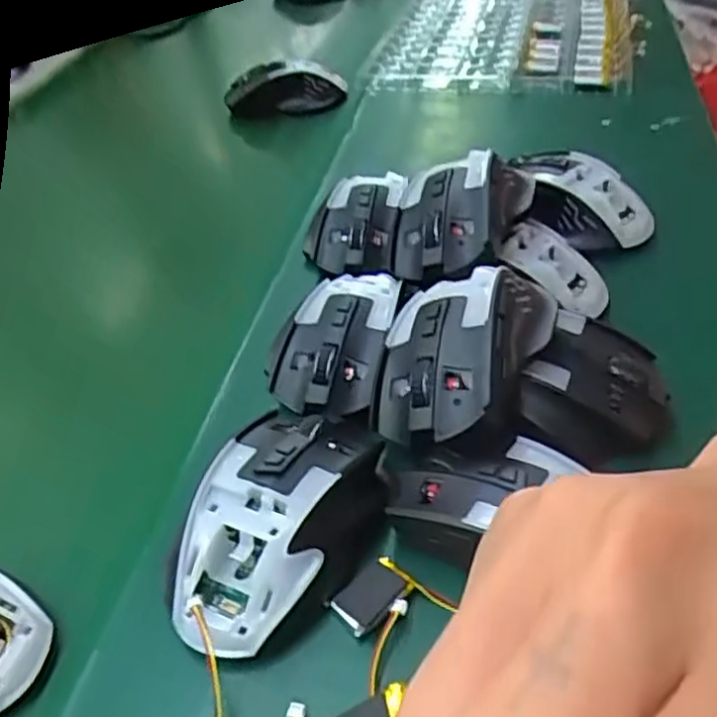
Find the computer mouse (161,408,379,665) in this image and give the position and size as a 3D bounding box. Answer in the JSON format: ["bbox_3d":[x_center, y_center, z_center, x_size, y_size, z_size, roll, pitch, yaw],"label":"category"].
[{"bbox_3d":[-0.032,0.065,0.295,0.065,0.035,0.109,9,44,18],"label":"computer mouse"}]

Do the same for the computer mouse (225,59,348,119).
[{"bbox_3d":[-0.070,-0.263,0.694,0.115,0.040,0.060,-11,41,-5],"label":"computer mouse"}]

